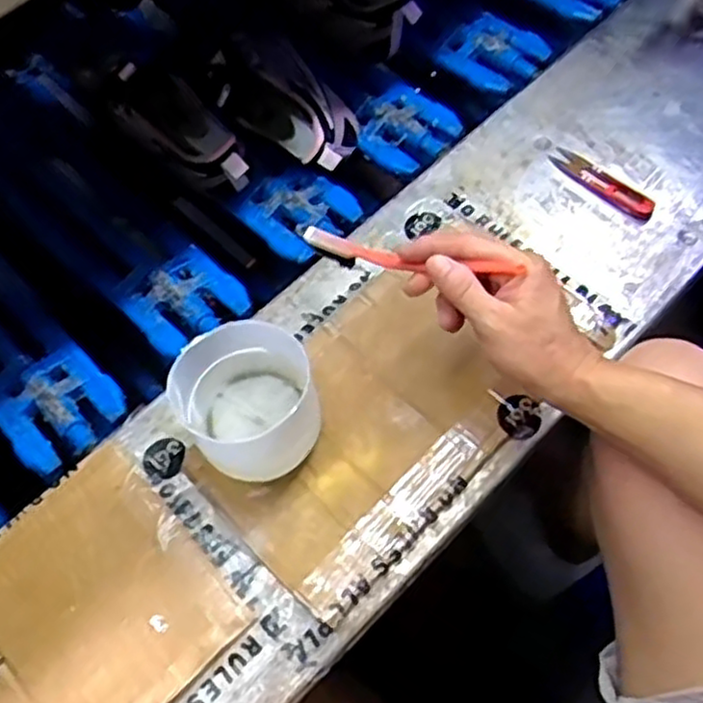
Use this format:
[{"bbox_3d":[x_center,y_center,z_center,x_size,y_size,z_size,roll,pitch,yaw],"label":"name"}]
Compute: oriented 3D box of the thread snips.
[{"bbox_3d":[0.223,-0.150,0.650,0.102,0.007,0.033,40,73,20],"label":"thread snips"}]

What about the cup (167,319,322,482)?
[{"bbox_3d":[-0.072,0.038,0.518,0.092,0.093,0.093,-1,64,3],"label":"cup"}]

